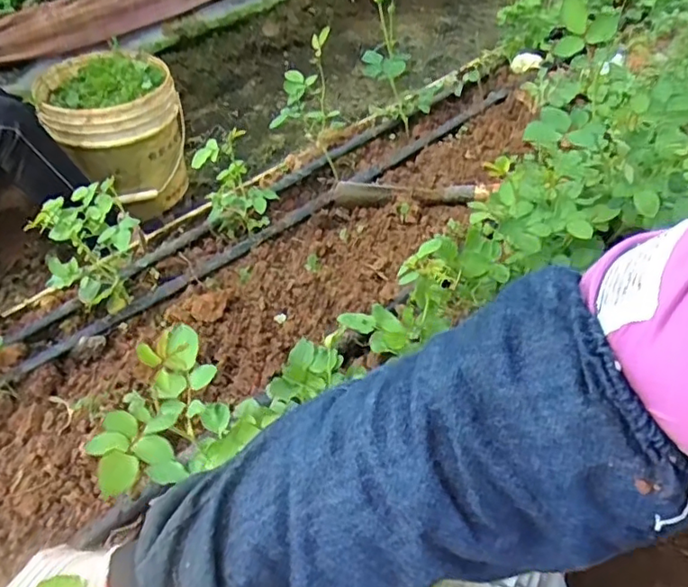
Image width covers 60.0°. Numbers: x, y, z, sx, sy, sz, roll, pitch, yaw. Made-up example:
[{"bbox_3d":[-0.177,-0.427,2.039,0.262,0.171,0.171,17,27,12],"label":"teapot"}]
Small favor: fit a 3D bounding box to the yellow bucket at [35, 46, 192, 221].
[{"bbox_3d":[-0.509,-0.356,1.385,0.278,0.304,0.285,-20,44,-14],"label":"yellow bucket"}]

